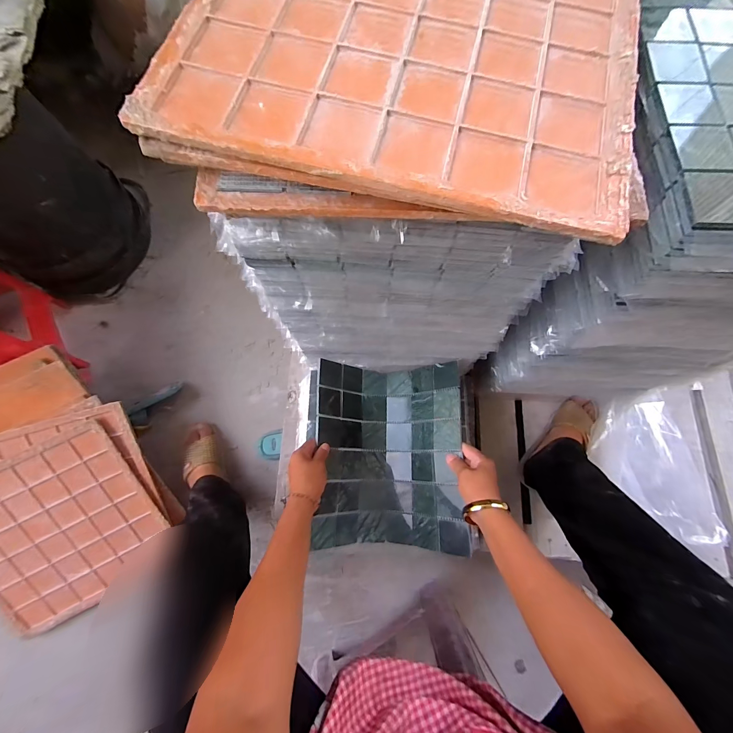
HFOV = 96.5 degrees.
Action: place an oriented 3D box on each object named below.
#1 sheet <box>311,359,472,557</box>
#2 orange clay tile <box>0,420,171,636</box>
[{"bbox_3d":[0.035,0.146,0.568,0.232,0.106,0.301,0,74,-2],"label":"sheet"},{"bbox_3d":[-0.610,0.330,0.665,0.305,0.022,0.339,-29,111,-24],"label":"orange clay tile"}]

